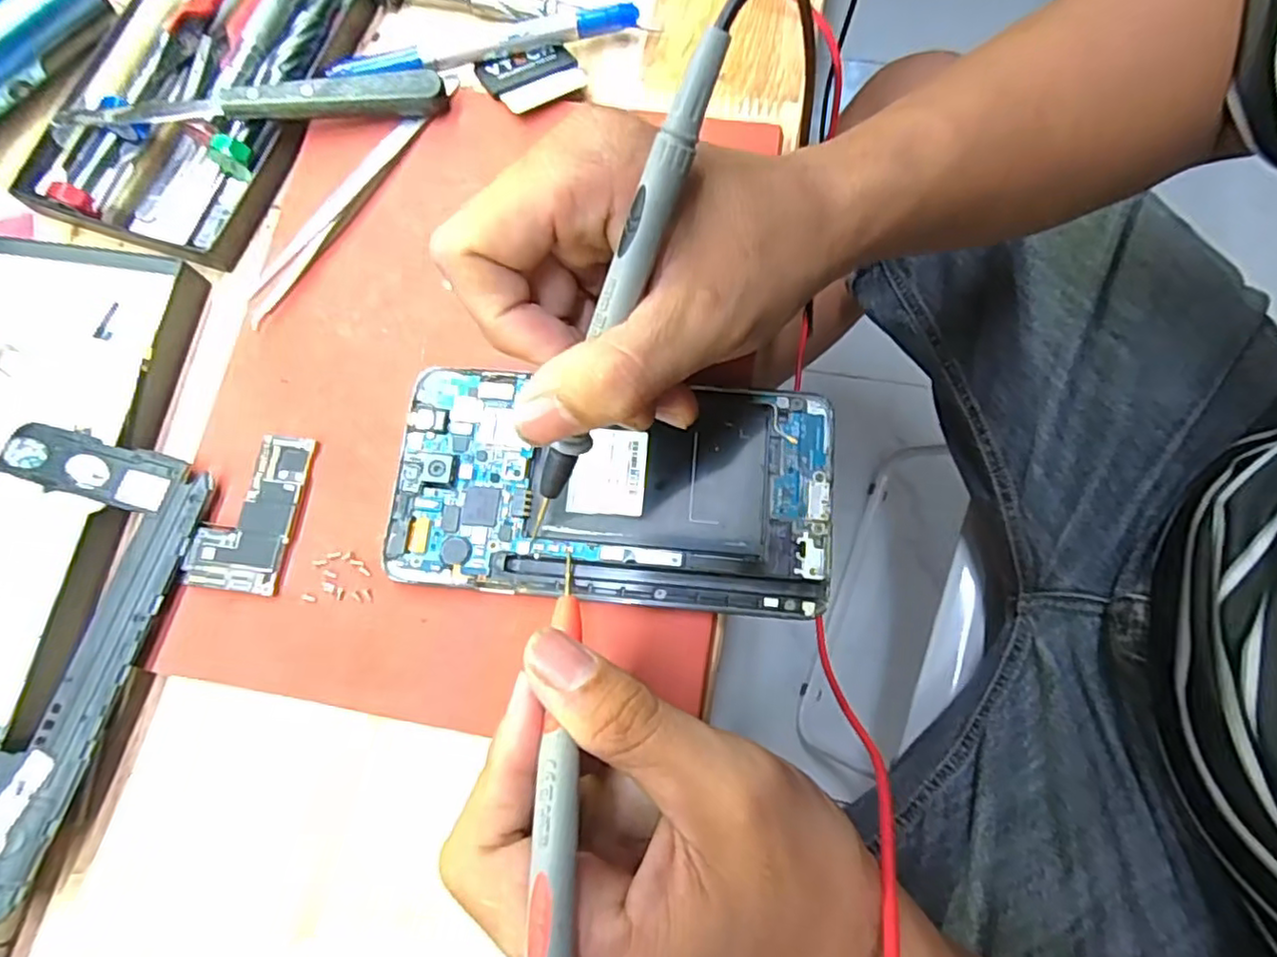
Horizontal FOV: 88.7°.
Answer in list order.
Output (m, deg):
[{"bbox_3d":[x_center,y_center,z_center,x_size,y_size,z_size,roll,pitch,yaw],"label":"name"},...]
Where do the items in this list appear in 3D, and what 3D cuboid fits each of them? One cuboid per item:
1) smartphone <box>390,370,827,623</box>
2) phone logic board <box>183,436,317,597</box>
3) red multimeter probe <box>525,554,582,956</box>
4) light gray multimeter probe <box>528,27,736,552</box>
[{"bbox_3d":[-0.009,0.003,0.224,0.147,0.006,0.076,4,75,3],"label":"smartphone"},{"bbox_3d":[-0.136,0.011,0.229,0.032,0.004,0.056,9,76,5],"label":"phone logic board"},{"bbox_3d":[-0.019,0.072,0.156,0.008,0.010,0.144,-5,33,-1],"label":"red multimeter probe"},{"bbox_3d":[-0.009,-0.038,0.178,0.008,0.147,0.009,30,36,8],"label":"light gray multimeter probe"}]

